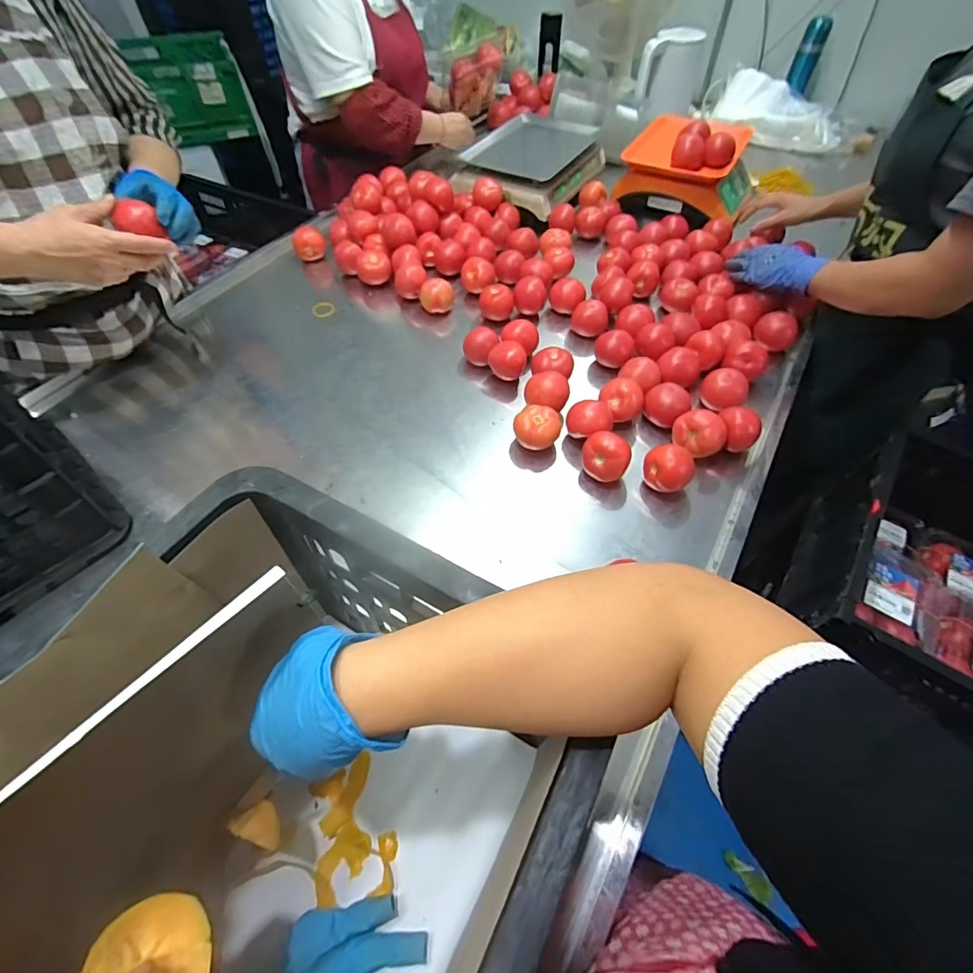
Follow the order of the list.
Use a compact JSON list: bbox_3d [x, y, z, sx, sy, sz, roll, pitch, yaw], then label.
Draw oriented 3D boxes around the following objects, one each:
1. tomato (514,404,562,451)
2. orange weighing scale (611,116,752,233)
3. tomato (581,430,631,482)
[{"bbox_3d":[0.076,-0.083,0.701,0.069,0.054,0.062,10,56,8],"label":"tomato"},{"bbox_3d":[0.482,-0.733,1.085,0.274,0.165,0.249,32,62,20],"label":"orange weighing scale"},{"bbox_3d":[0.168,-0.037,0.660,0.065,0.069,0.052,19,58,13],"label":"tomato"}]

